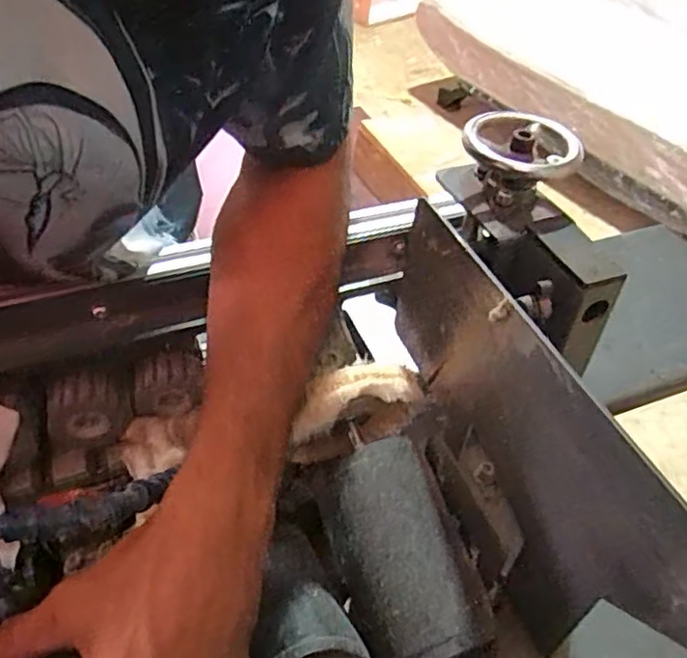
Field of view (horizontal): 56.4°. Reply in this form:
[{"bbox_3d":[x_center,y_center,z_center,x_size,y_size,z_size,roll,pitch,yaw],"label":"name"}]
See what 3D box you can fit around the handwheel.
[{"bbox_3d":[0.107,-0.114,0.396,0.063,0.014,0.063,1,53,-1],"label":"handwheel"}]

